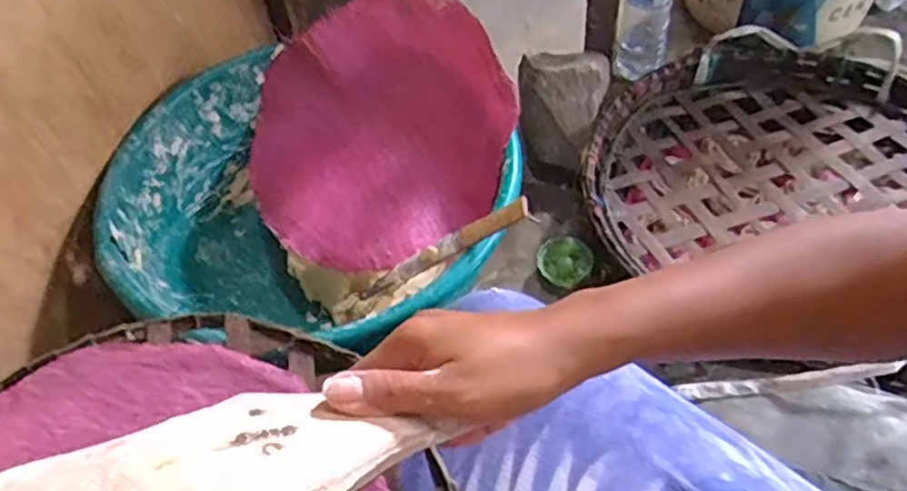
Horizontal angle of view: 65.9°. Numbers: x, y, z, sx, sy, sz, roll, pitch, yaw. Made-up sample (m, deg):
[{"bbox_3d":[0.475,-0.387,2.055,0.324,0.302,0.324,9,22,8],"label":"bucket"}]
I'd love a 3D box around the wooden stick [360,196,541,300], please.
[{"bbox_3d":[-0.014,0.008,0.663,0.221,0.019,0.017,-29,41,37],"label":"wooden stick"}]

